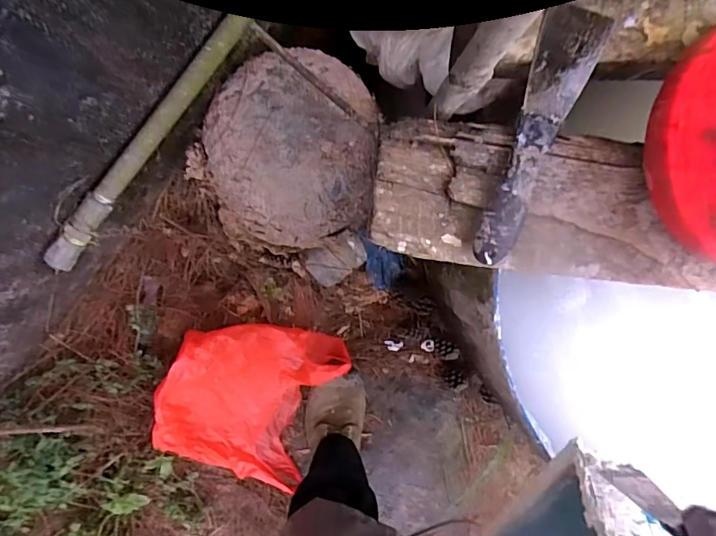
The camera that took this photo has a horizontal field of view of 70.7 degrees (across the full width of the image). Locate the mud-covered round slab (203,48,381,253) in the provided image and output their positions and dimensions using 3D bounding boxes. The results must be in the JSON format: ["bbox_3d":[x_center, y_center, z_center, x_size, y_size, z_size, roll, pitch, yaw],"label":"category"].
[{"bbox_3d":[-0.102,-0.159,0.713,0.237,0.161,0.280,0,97,1],"label":"mud-covered round slab"}]

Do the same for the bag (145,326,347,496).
[{"bbox_3d":[-0.183,0.229,0.831,0.252,0.108,0.281,24,97,-2],"label":"bag"}]

